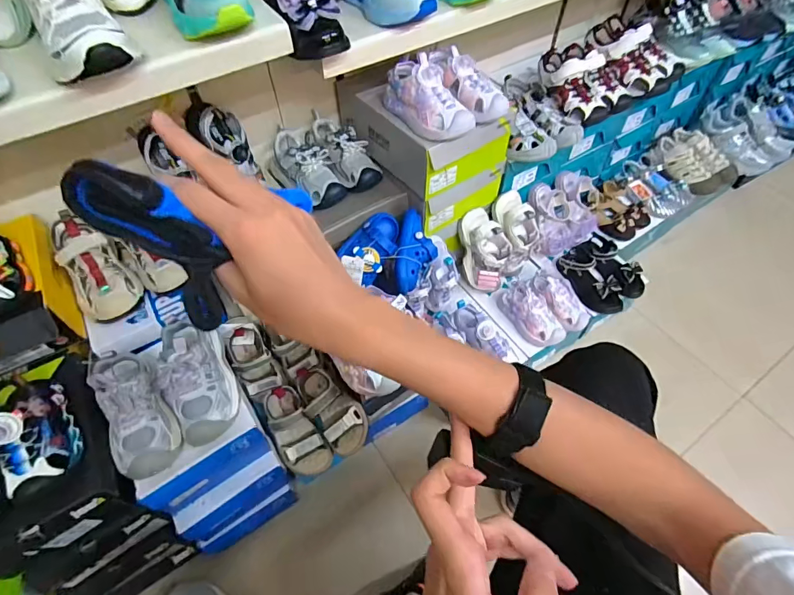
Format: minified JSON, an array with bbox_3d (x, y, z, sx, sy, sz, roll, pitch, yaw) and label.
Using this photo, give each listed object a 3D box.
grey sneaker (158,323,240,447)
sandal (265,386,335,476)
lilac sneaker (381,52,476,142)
[{"bbox_3d":[-0.309,0.117,0.644,0.087,0.081,0.181,-23,57,-14],"label":"grey sneaker"},{"bbox_3d":[-0.186,0.243,0.761,0.074,0.065,0.166,-30,73,-18],"label":"sandal"},{"bbox_3d":[0.053,-0.367,0.763,0.077,0.088,0.184,-33,60,-20],"label":"lilac sneaker"}]

